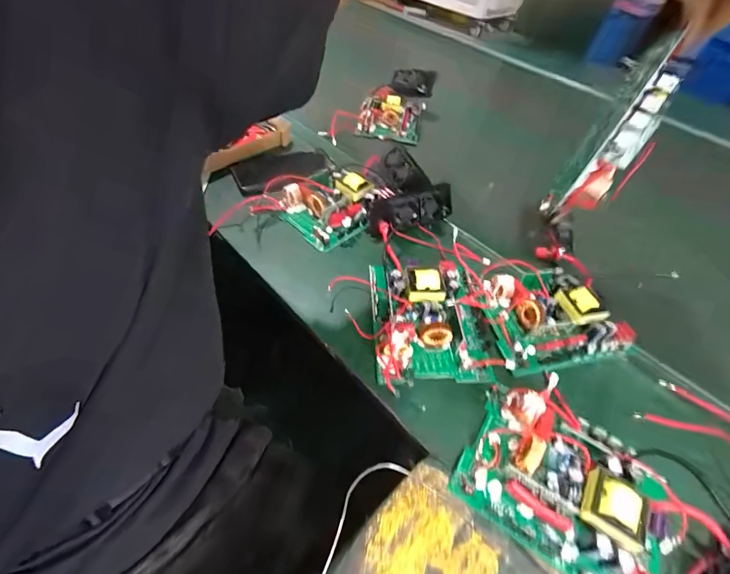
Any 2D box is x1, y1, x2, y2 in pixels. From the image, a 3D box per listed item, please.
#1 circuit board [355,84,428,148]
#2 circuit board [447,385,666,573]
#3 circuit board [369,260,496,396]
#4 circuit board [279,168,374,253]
[{"bbox_3d":[0.058,-0.364,0.772,0.128,0.043,0.159,12,50,4],"label":"circuit board"},{"bbox_3d":[0.175,0.168,0.315,0.162,0.032,0.122,28,53,20],"label":"circuit board"},{"bbox_3d":[0.075,0.030,0.428,0.136,0.037,0.168,-2,49,-5],"label":"circuit board"},{"bbox_3d":[-0.053,-0.126,0.551,0.131,0.041,0.136,38,57,26],"label":"circuit board"}]

